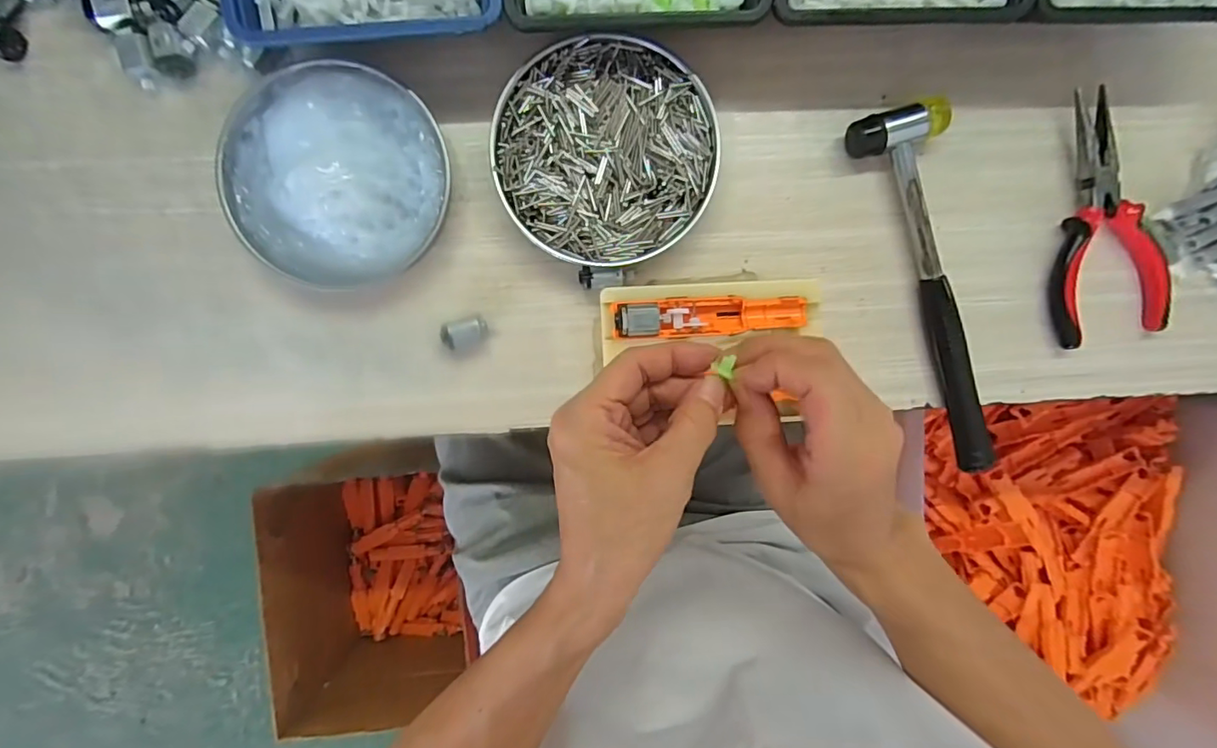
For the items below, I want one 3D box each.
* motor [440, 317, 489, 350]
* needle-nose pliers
[{"bbox_3d":[-0.091,-0.026,0.343,0.027,0.016,0.017,-10,94,-2],"label":"motor"},{"bbox_3d":[0.326,-0.099,0.348,0.074,0.013,0.154,-5,94,-2],"label":"needle-nose pliers"}]

